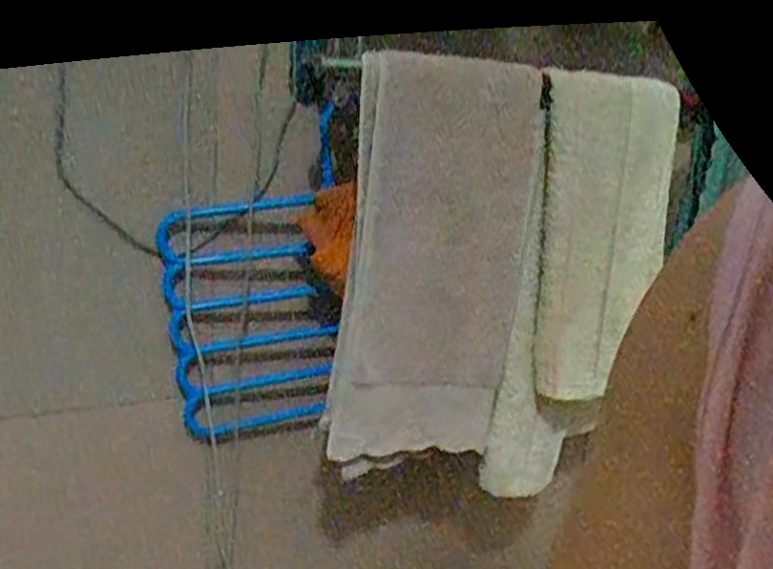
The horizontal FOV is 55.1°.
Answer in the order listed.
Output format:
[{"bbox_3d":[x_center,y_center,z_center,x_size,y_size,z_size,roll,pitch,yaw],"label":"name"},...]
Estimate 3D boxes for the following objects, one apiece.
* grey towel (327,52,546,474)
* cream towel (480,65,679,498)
[{"bbox_3d":[0.047,-0.013,0.619,0.178,0.323,0.022,-3,16,-30],"label":"grey towel"},{"bbox_3d":[0.179,0.006,0.693,0.150,0.390,0.038,-2,15,-26],"label":"cream towel"}]

